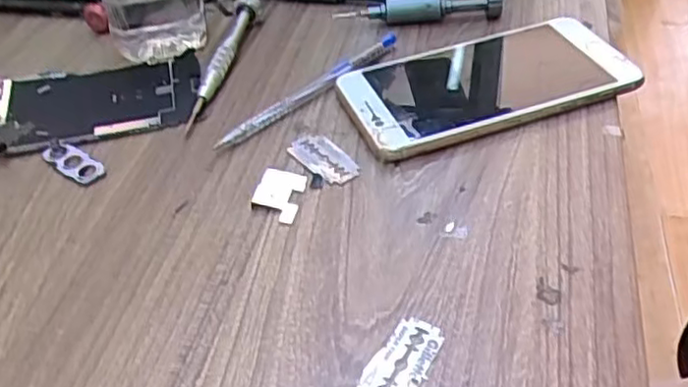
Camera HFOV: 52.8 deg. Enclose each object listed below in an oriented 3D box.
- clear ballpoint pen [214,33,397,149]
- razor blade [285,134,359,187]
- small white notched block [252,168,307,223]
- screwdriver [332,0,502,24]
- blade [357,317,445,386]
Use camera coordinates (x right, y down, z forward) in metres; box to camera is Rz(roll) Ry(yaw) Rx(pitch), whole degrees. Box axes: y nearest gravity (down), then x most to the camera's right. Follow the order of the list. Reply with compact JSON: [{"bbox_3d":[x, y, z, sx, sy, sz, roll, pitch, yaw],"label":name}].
[{"bbox_3d":[-0.017,-0.059,0.392,0.134,0.013,0.010,-34,49,-28],"label":"clear ballpoint pen"},{"bbox_3d":[-0.010,-0.019,0.352,0.022,0.004,0.042,-27,46,-23],"label":"razor blade"},{"bbox_3d":[-0.032,0.000,0.332,0.023,0.007,0.031,4,42,11],"label":"small white notched block"},{"bbox_3d":[0.046,-0.118,0.441,0.104,0.016,0.018,2,42,8],"label":"screwdriver"},{"bbox_3d":[0.021,0.063,0.259,0.020,0.004,0.042,20,47,26],"label":"blade"}]

